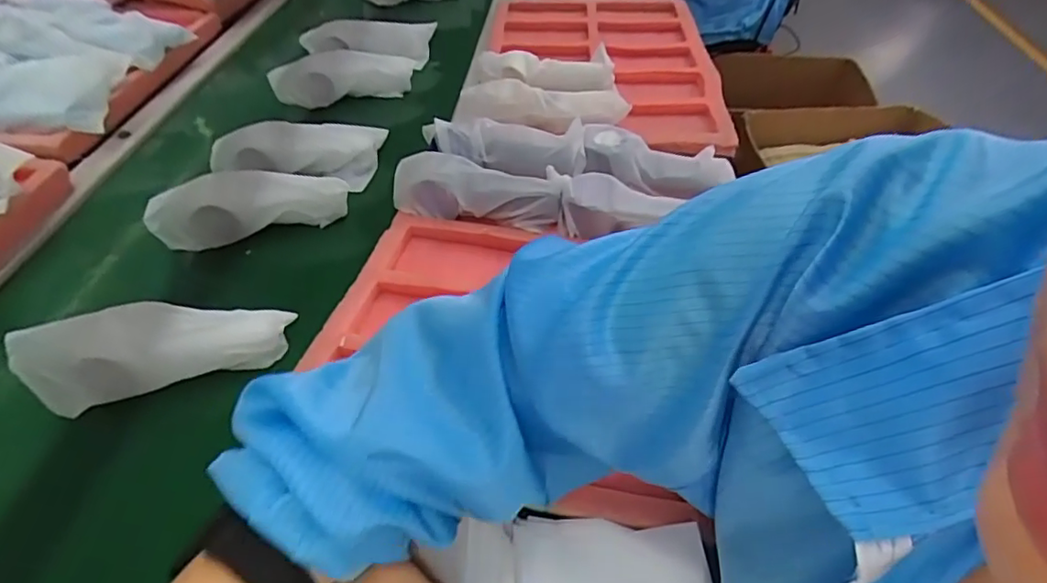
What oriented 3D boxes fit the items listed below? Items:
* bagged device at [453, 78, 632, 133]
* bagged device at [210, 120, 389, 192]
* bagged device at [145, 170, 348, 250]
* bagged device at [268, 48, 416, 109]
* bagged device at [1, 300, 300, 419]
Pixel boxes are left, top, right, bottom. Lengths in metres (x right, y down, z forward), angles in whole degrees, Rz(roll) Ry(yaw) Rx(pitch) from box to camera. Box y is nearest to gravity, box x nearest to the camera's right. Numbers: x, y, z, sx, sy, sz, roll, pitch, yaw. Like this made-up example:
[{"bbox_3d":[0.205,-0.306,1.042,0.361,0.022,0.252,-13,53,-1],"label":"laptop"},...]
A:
[{"bbox_3d":[0.025,-0.237,0.737,0.214,0.044,0.071,1,45,2],"label":"bagged device"},{"bbox_3d":[-0.265,-0.167,0.689,0.195,0.073,0.047,-3,43,-20],"label":"bagged device"},{"bbox_3d":[-0.289,-0.091,0.614,0.191,0.061,0.046,-9,45,-9],"label":"bagged device"},{"bbox_3d":[-0.258,-0.311,0.829,0.194,0.070,0.040,-9,45,-8],"label":"bagged device"},{"bbox_3d":[-0.303,0.046,0.486,0.202,0.059,0.052,-13,46,-12],"label":"bagged device"}]

